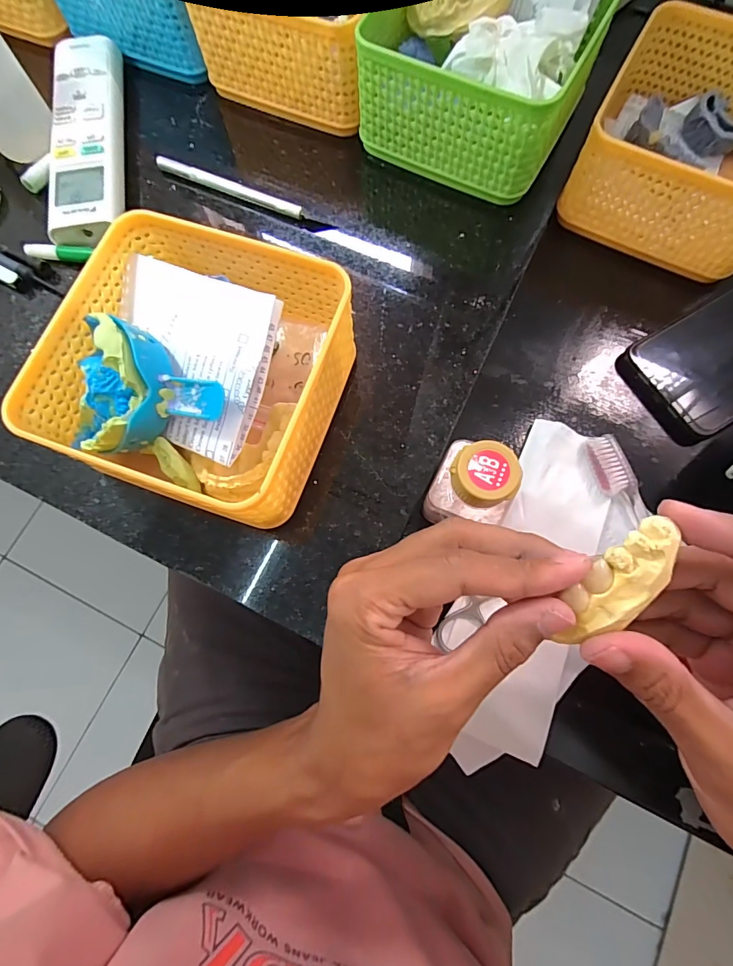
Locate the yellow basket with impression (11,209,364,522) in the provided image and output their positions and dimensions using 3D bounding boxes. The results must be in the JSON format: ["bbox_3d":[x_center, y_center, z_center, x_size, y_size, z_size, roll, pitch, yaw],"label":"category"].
[{"bbox_3d":[-0.083,-0.055,0.224,0.137,0.067,0.136,19,77,5],"label":"yellow basket with impression"}]

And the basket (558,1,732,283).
[{"bbox_3d":[0.222,-0.223,0.279,0.132,0.060,0.129,30,78,7],"label":"basket"}]

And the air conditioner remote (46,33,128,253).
[{"bbox_3d":[-0.195,-0.241,0.294,0.043,0.020,0.172,-6,76,-2],"label":"air conditioner remote"}]

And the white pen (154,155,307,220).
[{"bbox_3d":[-0.097,-0.207,0.294,0.114,0.009,0.009,25,77,6],"label":"white pen"}]

